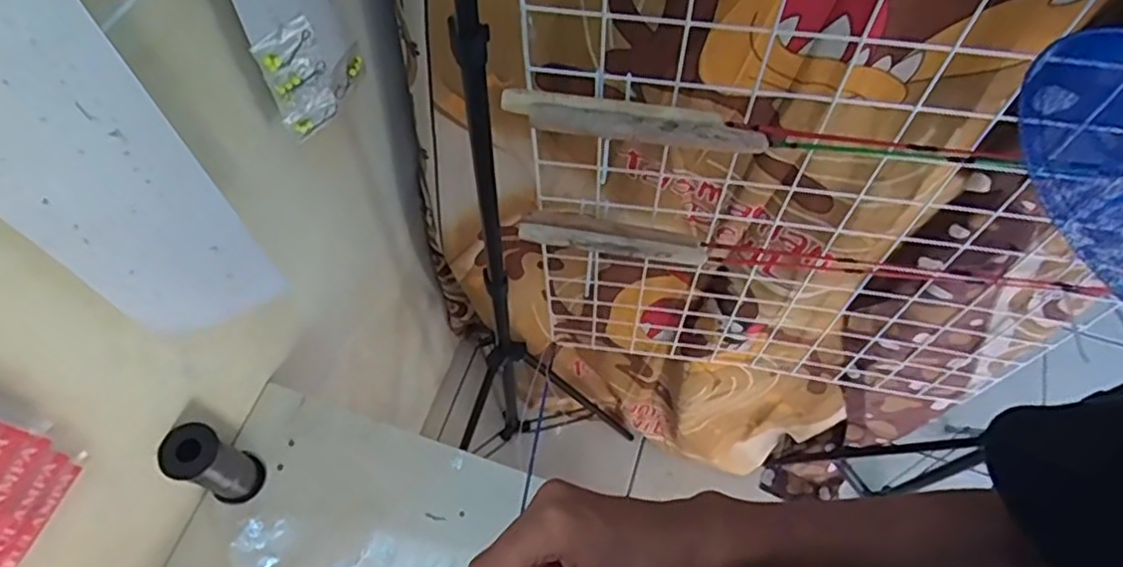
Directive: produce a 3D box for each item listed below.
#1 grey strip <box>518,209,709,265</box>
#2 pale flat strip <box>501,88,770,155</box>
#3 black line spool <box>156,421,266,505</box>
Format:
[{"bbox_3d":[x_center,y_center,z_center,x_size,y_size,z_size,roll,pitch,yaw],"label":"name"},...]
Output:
[{"bbox_3d":[0.054,-0.046,0.710,0.188,0.022,0.036,10,63,3],"label":"grey strip"},{"bbox_3d":[0.056,-0.129,0.548,0.202,0.017,0.037,8,63,2],"label":"pale flat strip"},{"bbox_3d":[-0.324,0.169,0.652,0.048,0.116,0.049,1,63,-2],"label":"black line spool"}]

